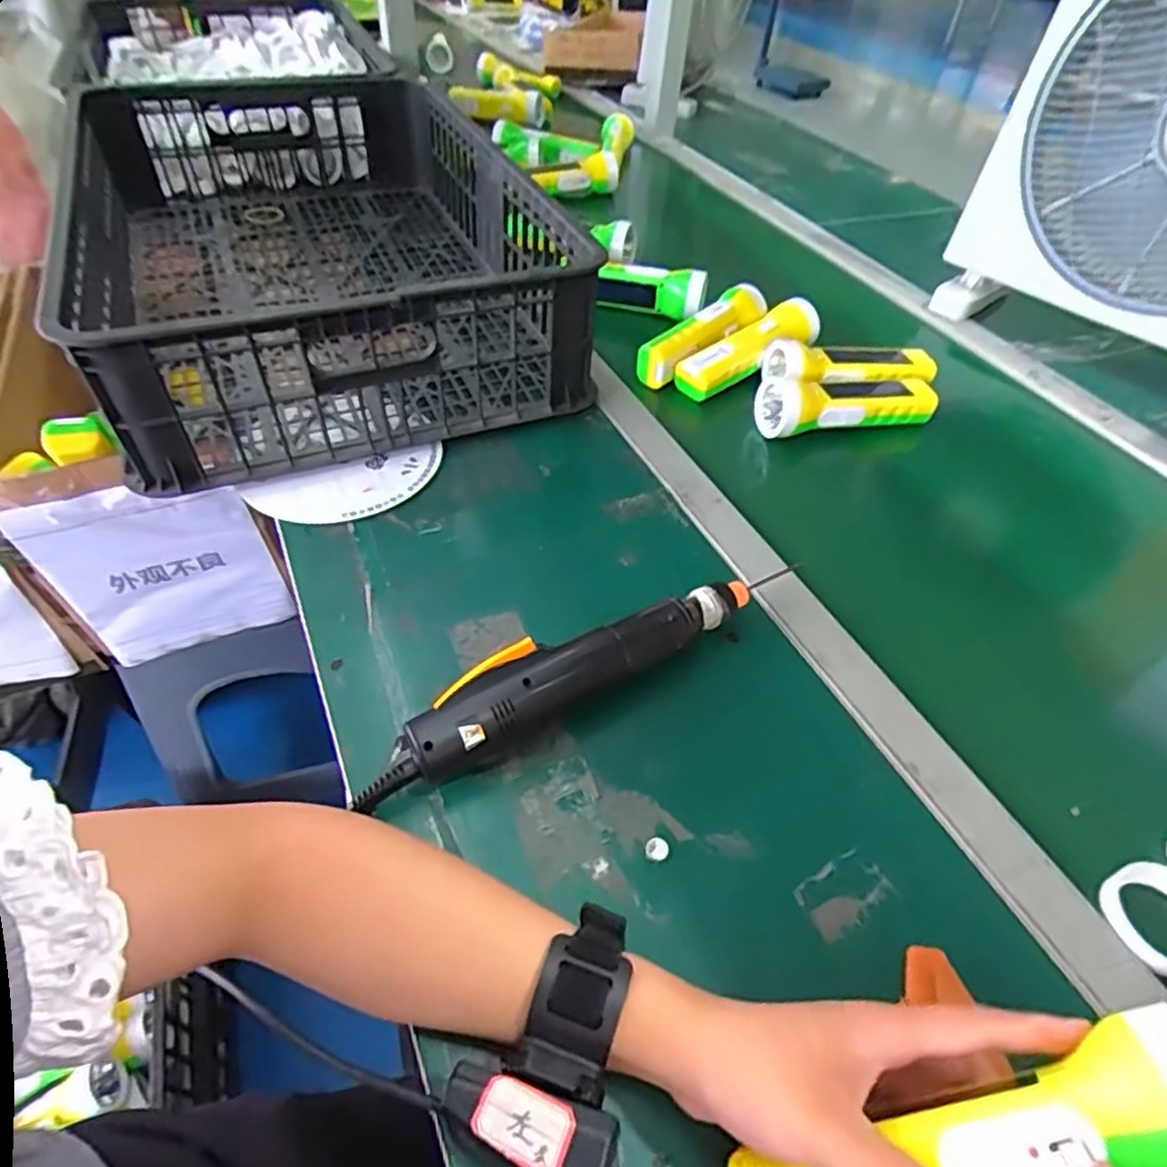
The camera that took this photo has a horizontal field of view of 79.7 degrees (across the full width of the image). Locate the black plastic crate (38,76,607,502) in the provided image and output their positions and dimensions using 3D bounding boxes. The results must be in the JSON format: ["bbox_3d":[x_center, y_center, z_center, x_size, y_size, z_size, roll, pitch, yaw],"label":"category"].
[{"bbox_3d":[-0.270,-0.352,0.714,0.396,0.153,0.596,-16,50,-17],"label":"black plastic crate"}]

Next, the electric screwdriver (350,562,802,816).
[{"bbox_3d":[0.007,0.048,0.439,0.312,0.043,0.045,-24,52,-23],"label":"electric screwdriver"}]

